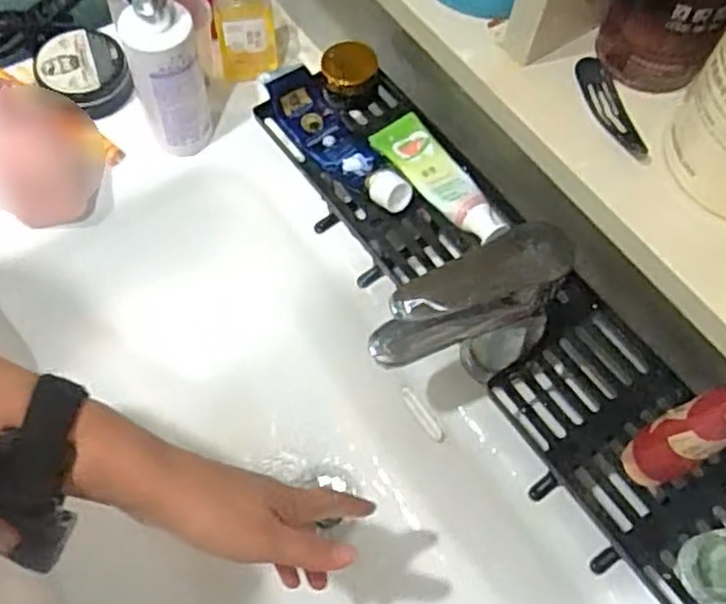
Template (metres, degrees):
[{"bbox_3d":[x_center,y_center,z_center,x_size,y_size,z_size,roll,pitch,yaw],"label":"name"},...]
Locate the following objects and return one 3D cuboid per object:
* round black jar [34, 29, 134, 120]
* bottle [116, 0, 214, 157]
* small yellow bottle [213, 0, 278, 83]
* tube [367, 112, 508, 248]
[{"bbox_3d":[-0.263,-0.215,0.701,0.080,0.039,0.080,1,63,-2],"label":"round black jar"},{"bbox_3d":[-0.163,-0.194,0.616,0.057,0.178,0.049,-15,64,-10],"label":"bottle"},{"bbox_3d":[-0.108,-0.261,0.693,0.061,0.112,0.046,-7,63,-7],"label":"small yellow bottle"},{"bbox_3d":[0.055,-0.094,0.568,0.042,0.022,0.134,-28,68,-16],"label":"tube"}]

